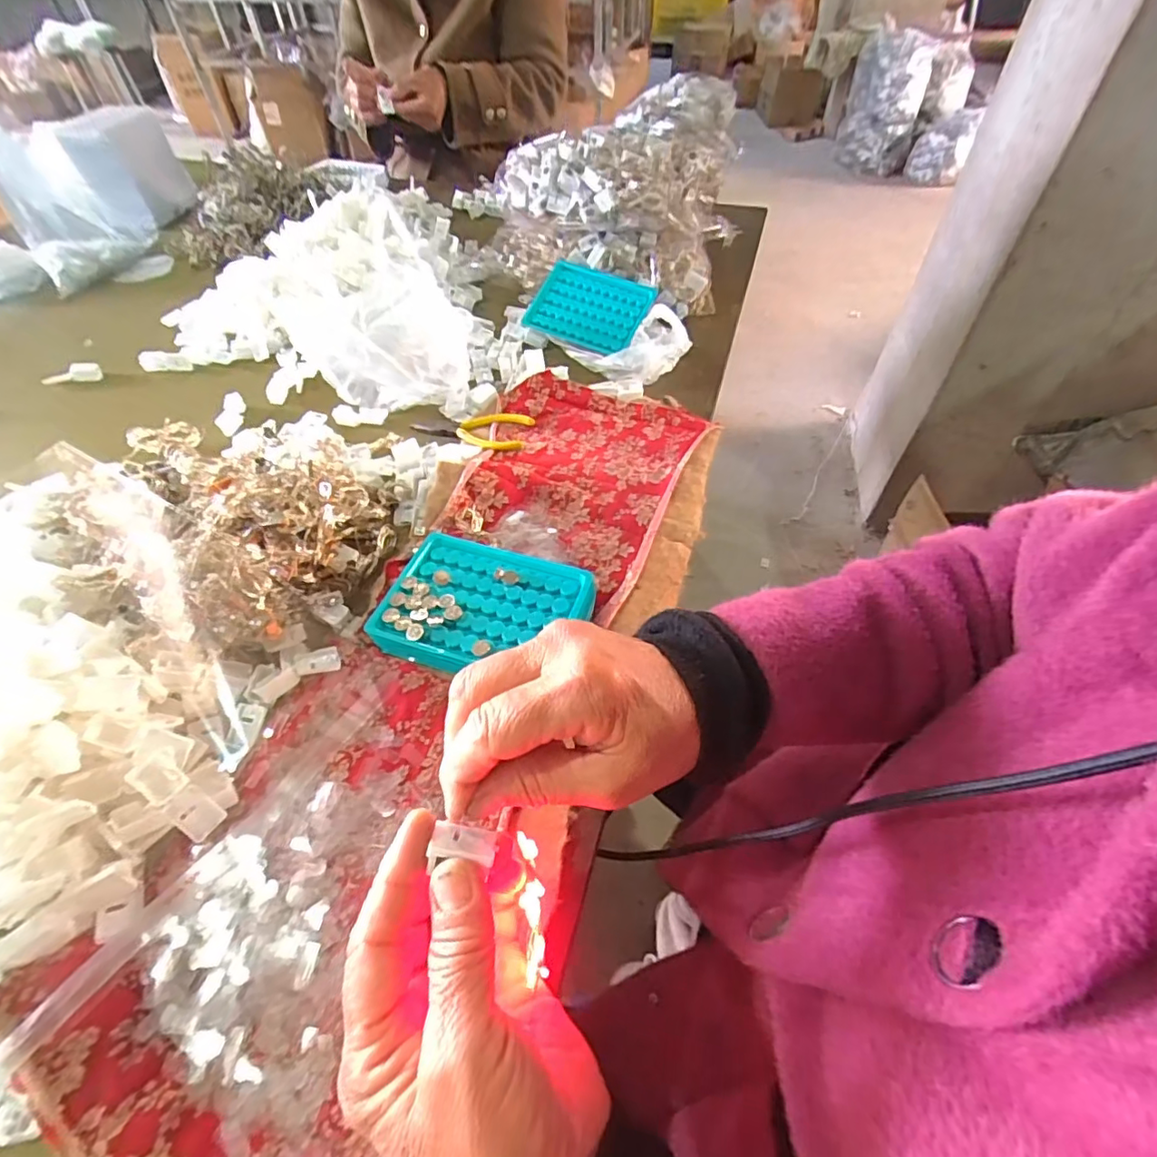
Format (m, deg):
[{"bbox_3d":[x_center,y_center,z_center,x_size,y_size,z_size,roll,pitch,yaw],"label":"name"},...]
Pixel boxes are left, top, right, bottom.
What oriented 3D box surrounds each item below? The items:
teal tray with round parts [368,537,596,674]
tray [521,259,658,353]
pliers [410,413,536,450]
[{"bbox_3d":[-0.066,0.025,0.398,0.134,0.032,0.098,16,54,14],"label":"teal tray with round parts"},{"bbox_3d":[0.013,-0.312,0.642,0.130,0.011,0.098,28,80,18],"label":"tray"},{"bbox_3d":[-0.106,-0.141,0.553,0.121,0.015,0.050,0,52,2],"label":"pliers"}]

